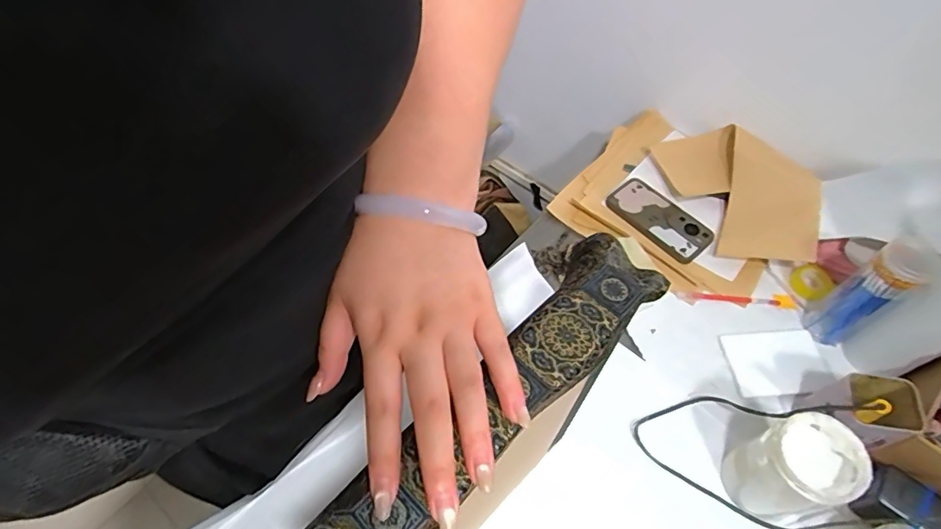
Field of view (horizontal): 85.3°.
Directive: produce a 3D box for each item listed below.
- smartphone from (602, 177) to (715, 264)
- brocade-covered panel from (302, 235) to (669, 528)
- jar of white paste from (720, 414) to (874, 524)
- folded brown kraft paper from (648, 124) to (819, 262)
[{"bbox_3d":[0.291,-0.071,0.795,0.072,0.012,0.160,-42,65,-5],"label":"smartphone"},{"bbox_3d":[-0.006,0.098,0.291,0.057,0.025,0.341,38,65,22],"label":"brocade-covered panel"},{"bbox_3d":[0.332,0.218,0.533,0.080,0.132,0.081,0,57,0],"label":"jar of white paste"},{"bbox_3d":[0.415,-0.119,0.777,0.158,0.022,0.272,-32,57,12],"label":"folded brown kraft paper"}]

